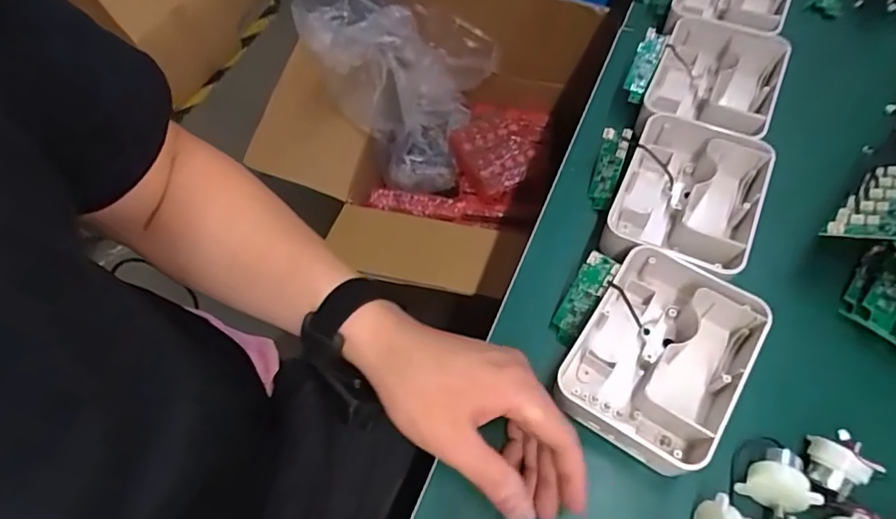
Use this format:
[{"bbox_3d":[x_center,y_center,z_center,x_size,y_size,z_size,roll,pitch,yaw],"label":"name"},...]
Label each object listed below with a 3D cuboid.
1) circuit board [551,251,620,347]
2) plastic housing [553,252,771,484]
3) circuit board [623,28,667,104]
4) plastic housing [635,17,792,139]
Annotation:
[{"bbox_3d":[0.095,0.028,0.382,0.022,0.008,0.068,30,105,16],"label":"circuit board"},{"bbox_3d":[0.142,0.065,0.360,0.102,0.046,0.133,29,66,15],"label":"plastic housing"},{"bbox_3d":[0.176,-0.174,0.481,0.021,0.013,0.067,22,82,12],"label":"circuit board"},{"bbox_3d":[0.230,-0.152,0.462,0.097,0.038,0.127,23,64,12],"label":"plastic housing"}]

